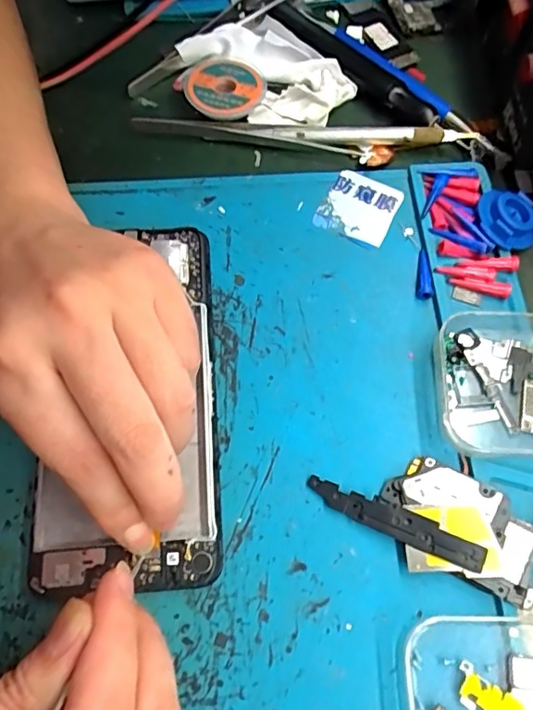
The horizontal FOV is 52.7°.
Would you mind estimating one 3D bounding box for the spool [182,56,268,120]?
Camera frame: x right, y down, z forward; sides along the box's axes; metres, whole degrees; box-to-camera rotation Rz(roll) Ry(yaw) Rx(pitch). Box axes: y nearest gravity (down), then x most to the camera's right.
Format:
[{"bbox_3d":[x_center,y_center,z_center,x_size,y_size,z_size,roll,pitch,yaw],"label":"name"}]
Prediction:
[{"bbox_3d":[-0.024,-0.153,0.306,0.044,0.007,0.046,0,66,0],"label":"spool"}]

